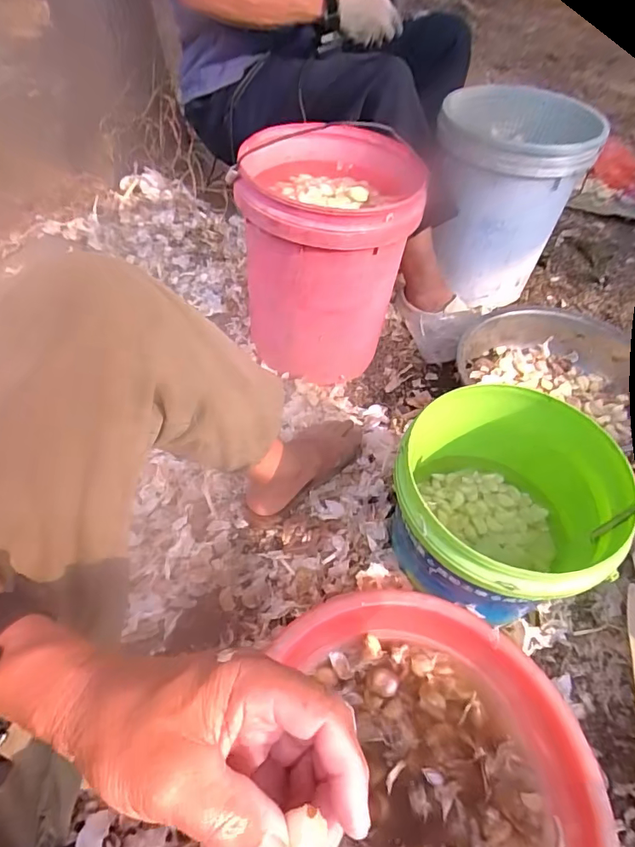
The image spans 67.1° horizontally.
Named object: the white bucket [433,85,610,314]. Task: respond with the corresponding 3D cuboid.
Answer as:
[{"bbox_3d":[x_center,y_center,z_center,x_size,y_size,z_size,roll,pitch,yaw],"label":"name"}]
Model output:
[{"bbox_3d":[0.384,-0.488,1.093,0.286,0.367,0.328,17,52,8],"label":"white bucket"}]

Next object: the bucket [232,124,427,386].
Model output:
[{"bbox_3d":[0.007,-0.310,0.904,0.295,0.352,0.315,3,51,-4],"label":"bucket"}]

